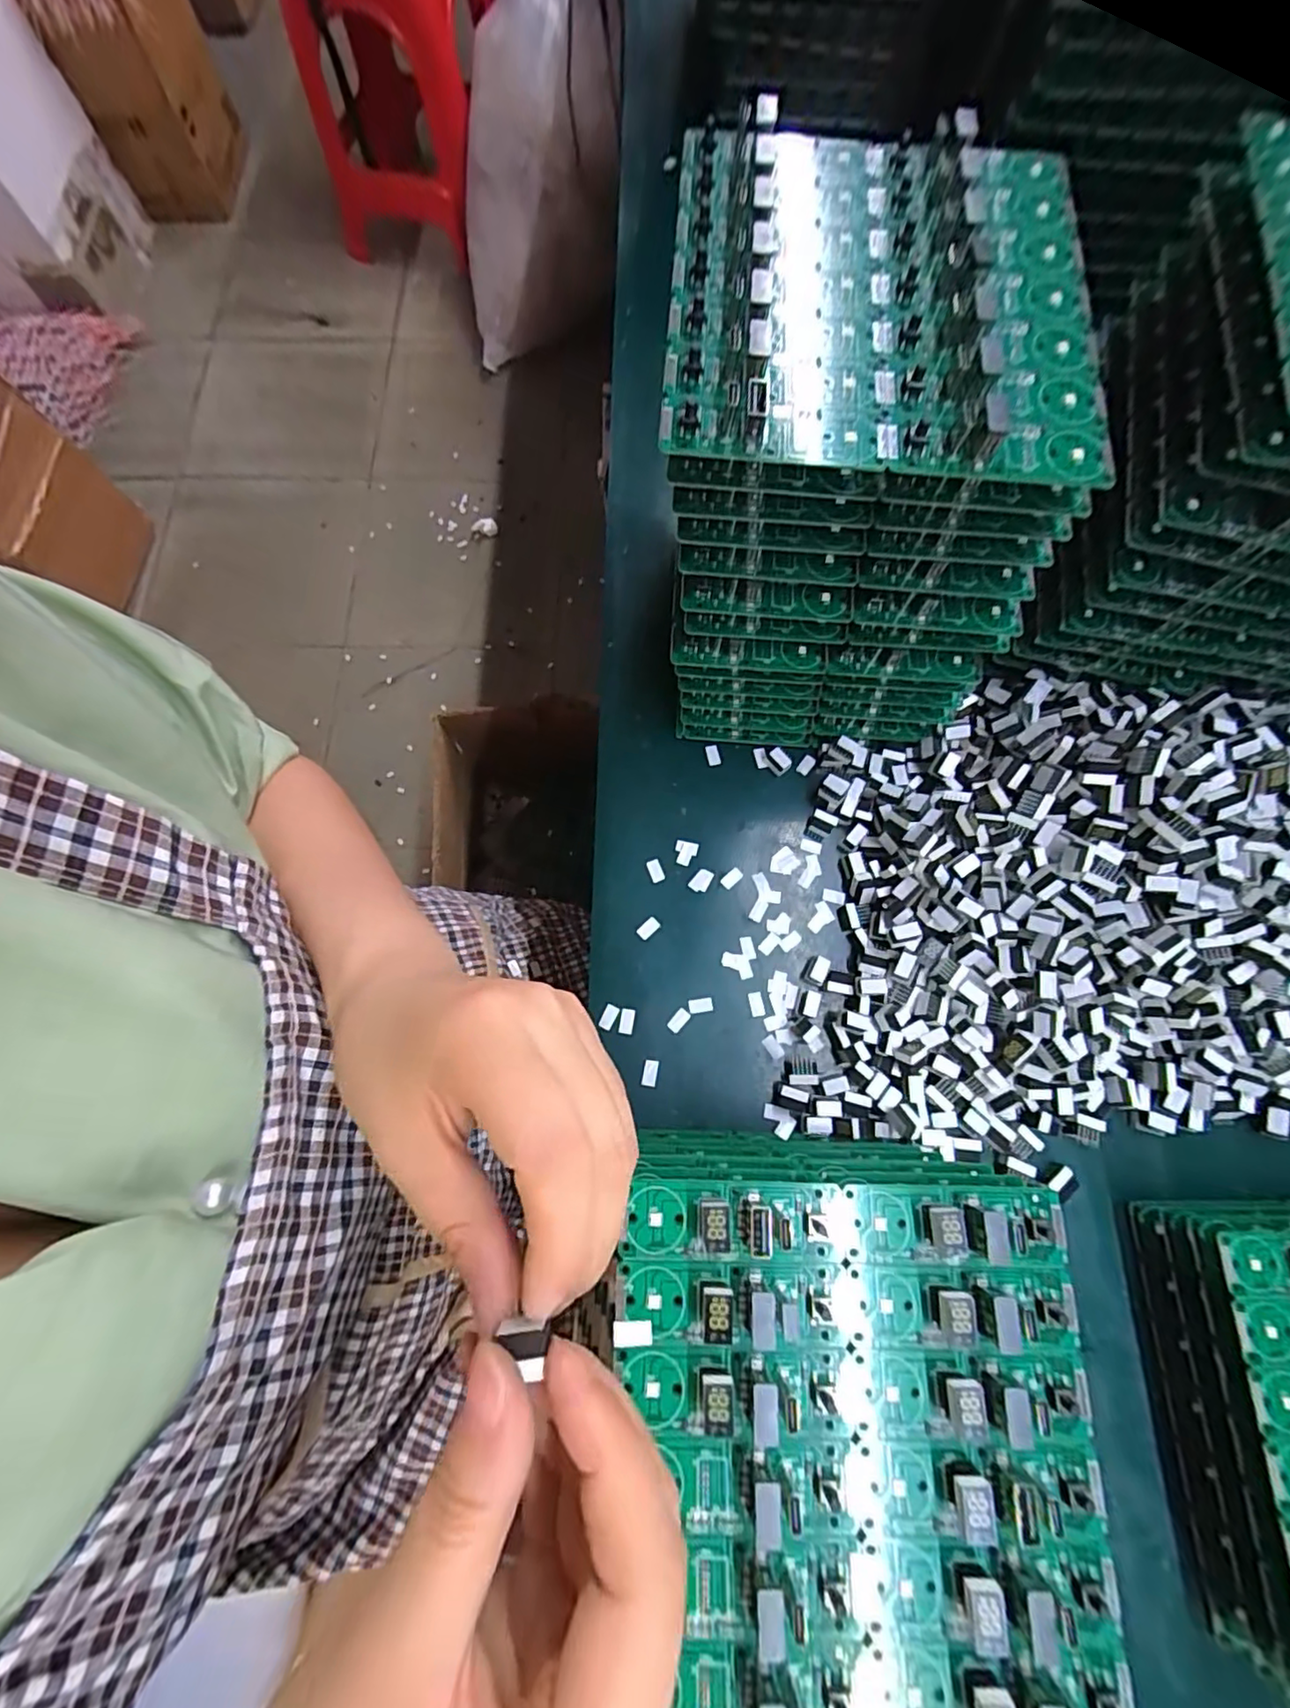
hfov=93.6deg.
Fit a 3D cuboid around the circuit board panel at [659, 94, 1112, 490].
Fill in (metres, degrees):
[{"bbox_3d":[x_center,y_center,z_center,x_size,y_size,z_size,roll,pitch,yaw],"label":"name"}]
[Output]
[{"bbox_3d":[0.078,-0.191,0.199,0.135,0.017,0.152,4,74,2],"label":"circuit board panel"}]

